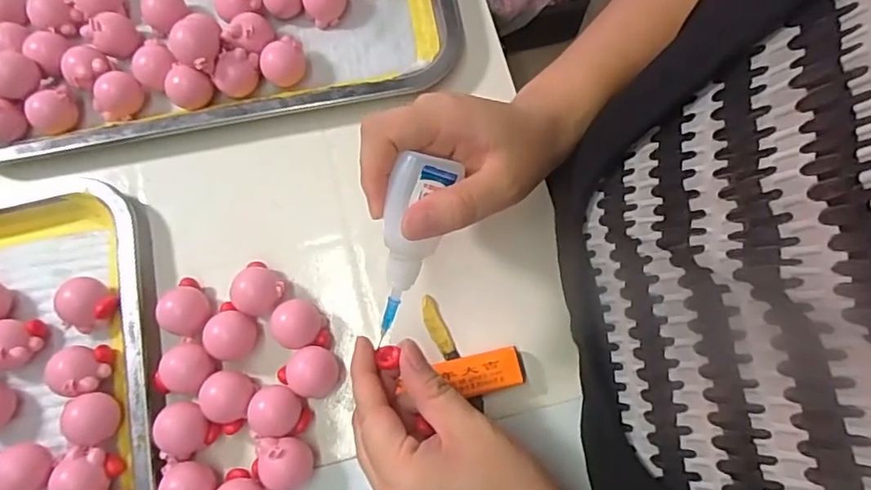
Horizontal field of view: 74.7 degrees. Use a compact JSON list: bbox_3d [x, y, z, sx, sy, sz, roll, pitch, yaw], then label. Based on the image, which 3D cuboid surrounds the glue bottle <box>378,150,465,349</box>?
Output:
[{"bbox_3d":[-0.013,0.003,0.281,0.028,0.016,0.093,14,108,4],"label":"glue bottle"}]

